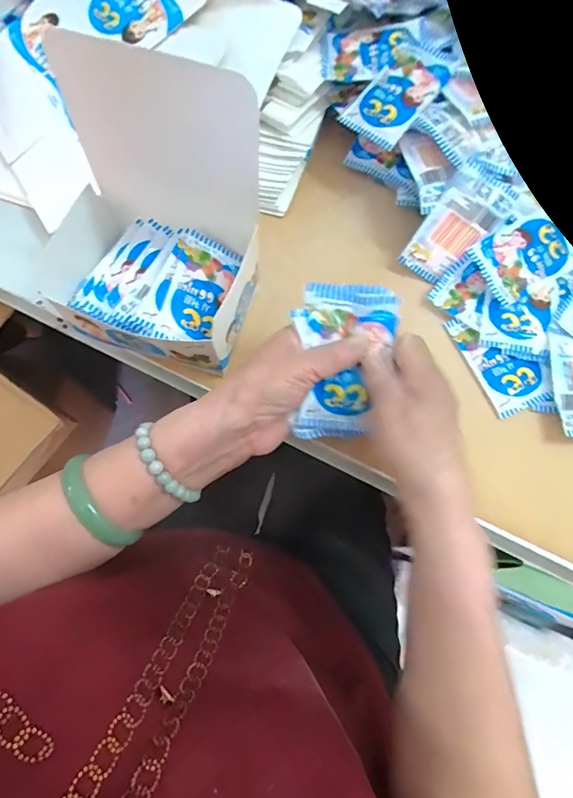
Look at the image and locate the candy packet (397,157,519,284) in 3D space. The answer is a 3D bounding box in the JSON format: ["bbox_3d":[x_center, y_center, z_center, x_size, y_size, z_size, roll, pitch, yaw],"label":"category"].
[{"bbox_3d":[0.161,-0.161,0.405,0.058,0.015,0.103,30,115,-13],"label":"candy packet"}]

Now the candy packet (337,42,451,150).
[{"bbox_3d":[0.108,-0.292,0.410,0.099,0.010,0.066,-45,72,3],"label":"candy packet"}]

